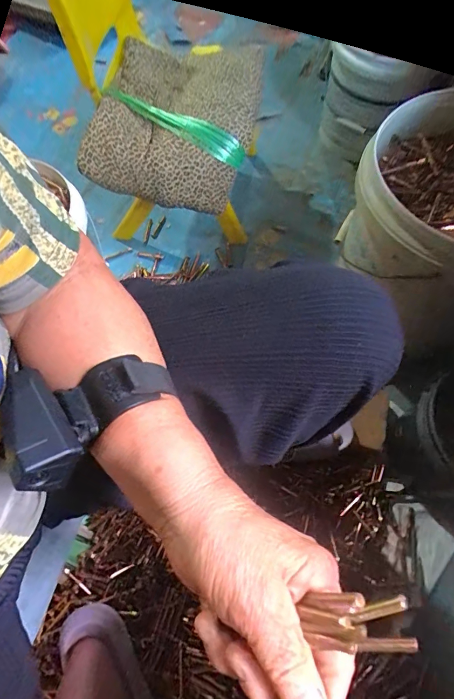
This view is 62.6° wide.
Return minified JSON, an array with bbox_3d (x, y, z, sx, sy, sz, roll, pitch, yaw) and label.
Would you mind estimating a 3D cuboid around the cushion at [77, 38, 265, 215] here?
[{"bbox_3d":[-0.086,-0.425,0.690,0.271,0.103,0.312,11,67,6],"label":"cushion"}]

